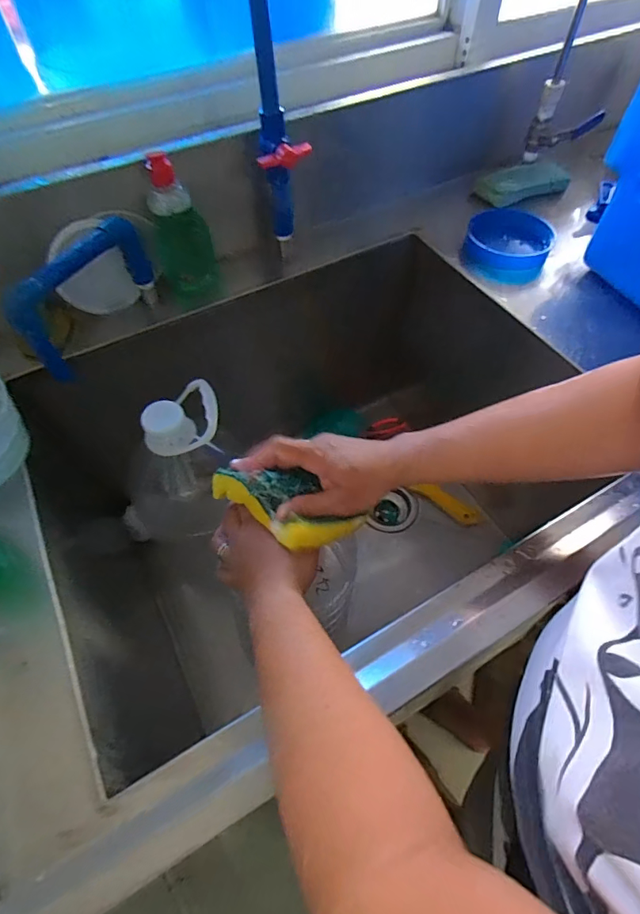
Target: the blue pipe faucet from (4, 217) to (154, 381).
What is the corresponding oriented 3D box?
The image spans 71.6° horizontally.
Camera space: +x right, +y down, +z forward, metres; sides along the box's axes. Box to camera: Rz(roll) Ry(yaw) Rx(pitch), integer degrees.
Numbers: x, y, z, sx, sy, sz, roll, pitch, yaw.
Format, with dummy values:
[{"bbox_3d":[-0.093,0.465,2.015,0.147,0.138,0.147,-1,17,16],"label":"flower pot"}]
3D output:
[{"bbox_3d":[-0.269,-0.187,0.514,0.026,0.112,0.177,25,60,15],"label":"blue pipe faucet"}]

